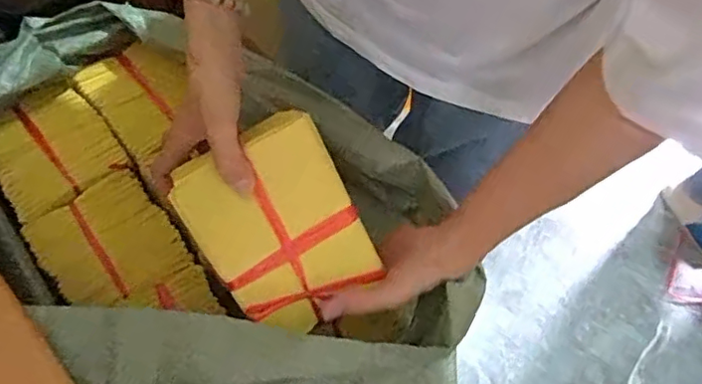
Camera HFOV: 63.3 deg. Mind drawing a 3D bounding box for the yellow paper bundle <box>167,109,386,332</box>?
[{"bbox_3d":[-0.060,0.028,0.470,0.124,0.045,0.157,-33,100,-20],"label":"yellow paper bundle"}]

